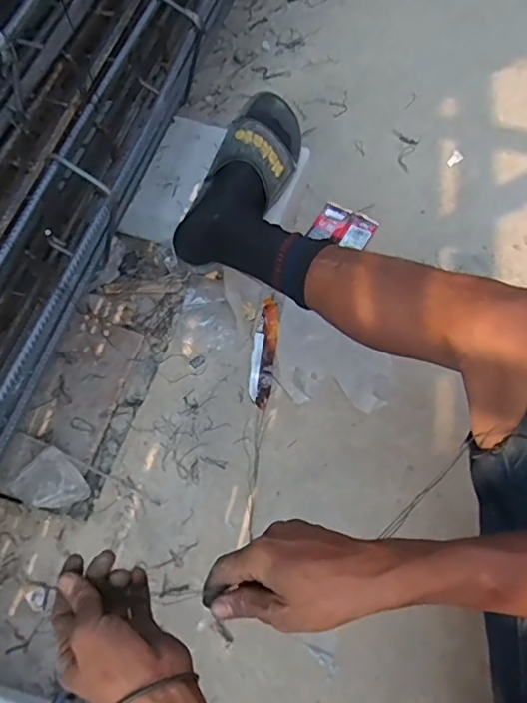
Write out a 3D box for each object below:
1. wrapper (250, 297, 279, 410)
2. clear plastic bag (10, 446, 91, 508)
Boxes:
[{"bbox_3d":[0.000,0.000,0.786,0.031,0.023,0.157,5,64,5],"label":"wrapper"},{"bbox_3d":[-0.270,0.167,0.709,0.082,0.025,0.070,40,72,20],"label":"clear plastic bag"}]

